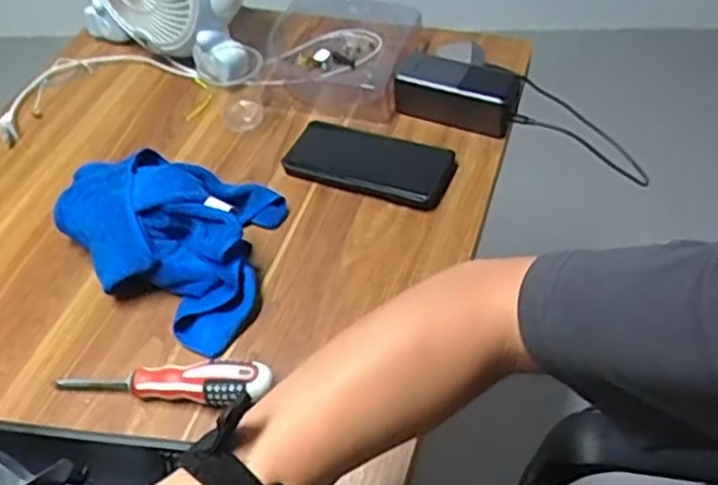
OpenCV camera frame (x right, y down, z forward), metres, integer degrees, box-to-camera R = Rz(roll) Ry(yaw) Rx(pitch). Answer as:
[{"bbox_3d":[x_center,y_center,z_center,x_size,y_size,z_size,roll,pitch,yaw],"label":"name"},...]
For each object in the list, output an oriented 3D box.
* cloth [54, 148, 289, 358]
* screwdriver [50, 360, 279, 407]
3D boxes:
[{"bbox_3d":[-0.179,-0.017,0.644,0.218,0.074,0.168,17,53,19],"label":"cloth"},{"bbox_3d":[-0.158,0.116,0.546,0.178,0.038,0.031,-2,49,3],"label":"screwdriver"}]

